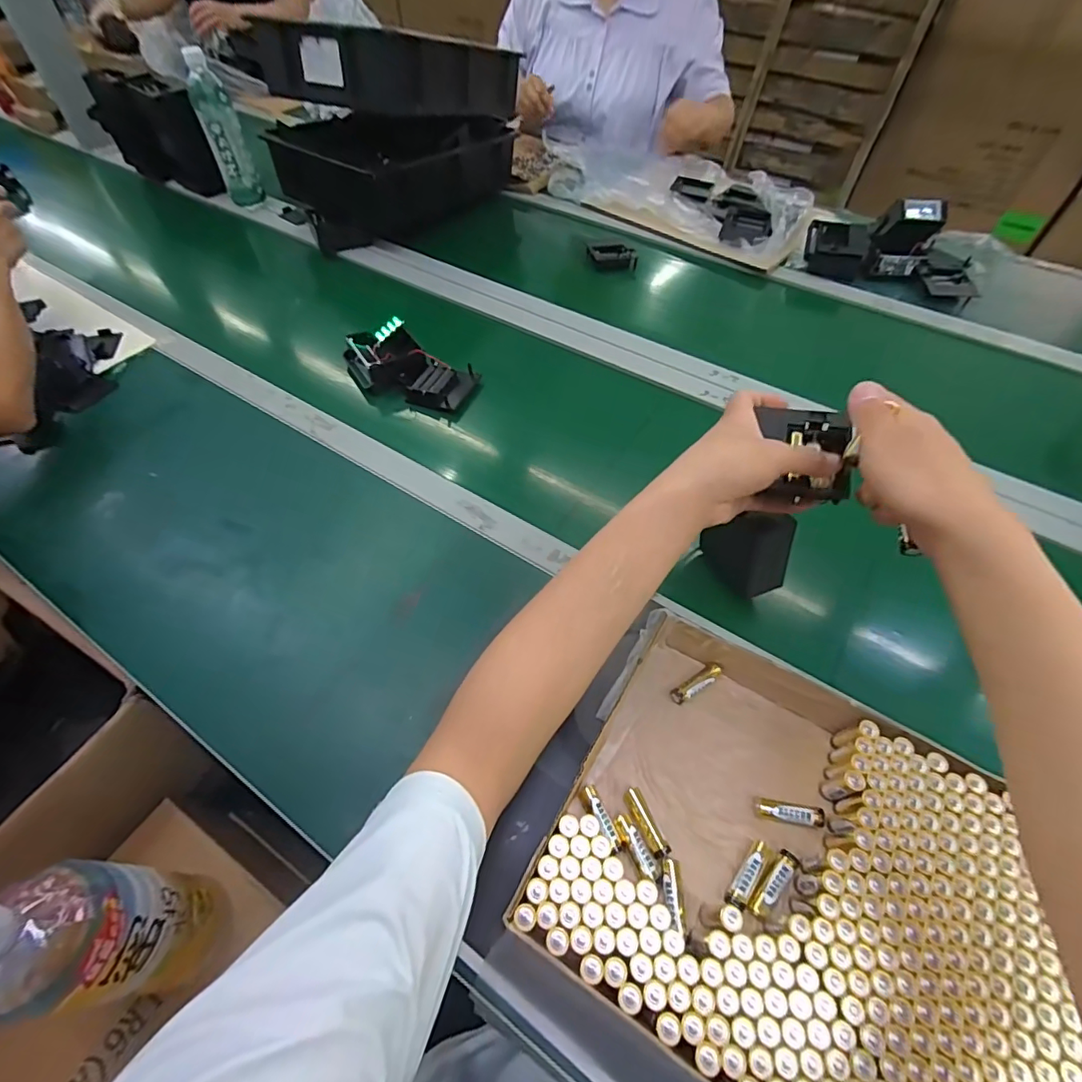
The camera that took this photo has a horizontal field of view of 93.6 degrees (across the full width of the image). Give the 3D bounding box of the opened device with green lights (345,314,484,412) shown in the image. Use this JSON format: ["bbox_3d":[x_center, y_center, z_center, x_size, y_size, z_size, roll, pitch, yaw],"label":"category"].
[{"bbox_3d":[-0.182,-0.239,0.684,0.184,0.077,0.088,13,55,7],"label":"opened device with green lights"}]

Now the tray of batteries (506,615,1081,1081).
[{"bbox_3d":[0.160,0.220,0.357,0.280,0.054,0.264,28,58,17],"label":"tray of batteries"}]

